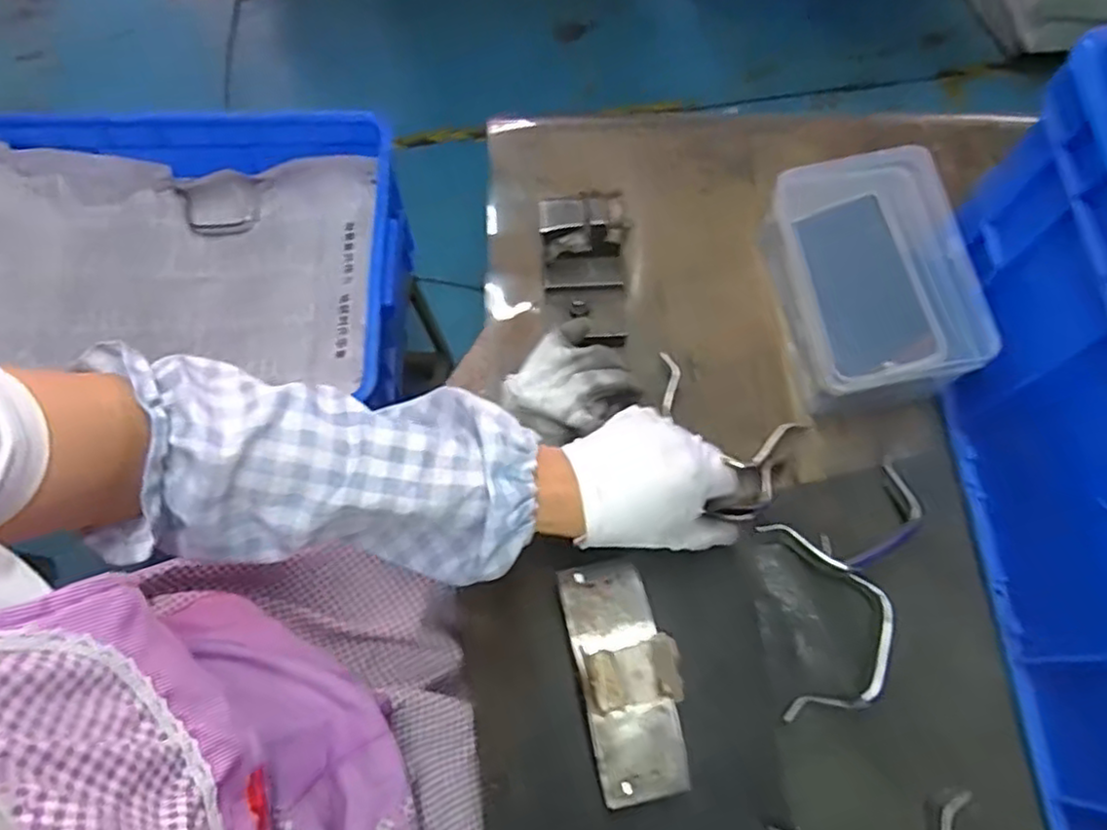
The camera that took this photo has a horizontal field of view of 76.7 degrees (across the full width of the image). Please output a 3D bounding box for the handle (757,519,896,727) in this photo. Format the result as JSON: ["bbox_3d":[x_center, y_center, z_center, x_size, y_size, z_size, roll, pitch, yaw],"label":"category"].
[{"bbox_3d":[0.186,0.134,0.465,0.080,0.025,0.125,0,69,-1],"label":"handle"}]

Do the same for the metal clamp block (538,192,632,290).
[{"bbox_3d":[0.022,-0.131,0.529,0.065,0.056,0.054,-3,69,-2],"label":"metal clamp block"}]

